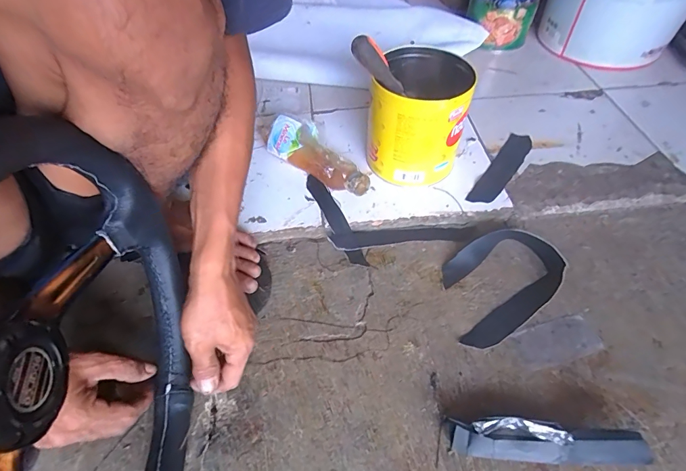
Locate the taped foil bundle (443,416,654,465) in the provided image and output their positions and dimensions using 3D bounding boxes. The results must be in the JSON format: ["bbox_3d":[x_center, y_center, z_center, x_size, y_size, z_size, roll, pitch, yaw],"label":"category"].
[{"bbox_3d":[0.204,0.210,0.388,0.188,0.024,0.036,3,51,3],"label":"taped foil bundle"}]

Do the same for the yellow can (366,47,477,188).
[{"bbox_3d":[0.114,-0.182,0.598,0.135,0.161,0.138,9,51,8],"label":"yellow can"}]

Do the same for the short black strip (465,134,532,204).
[{"bbox_3d":[0.272,-0.115,0.644,0.042,0.006,0.209,29,56,21],"label":"short black strip"}]

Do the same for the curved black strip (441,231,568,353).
[{"bbox_3d":[0.208,0.060,0.515,0.191,0.024,0.124,-29,56,-21],"label":"curved black strip"}]

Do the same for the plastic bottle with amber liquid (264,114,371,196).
[{"bbox_3d":[-0.037,-0.130,0.625,0.210,0.064,0.071,33,58,24],"label":"plastic bottle with amber liquid"}]

